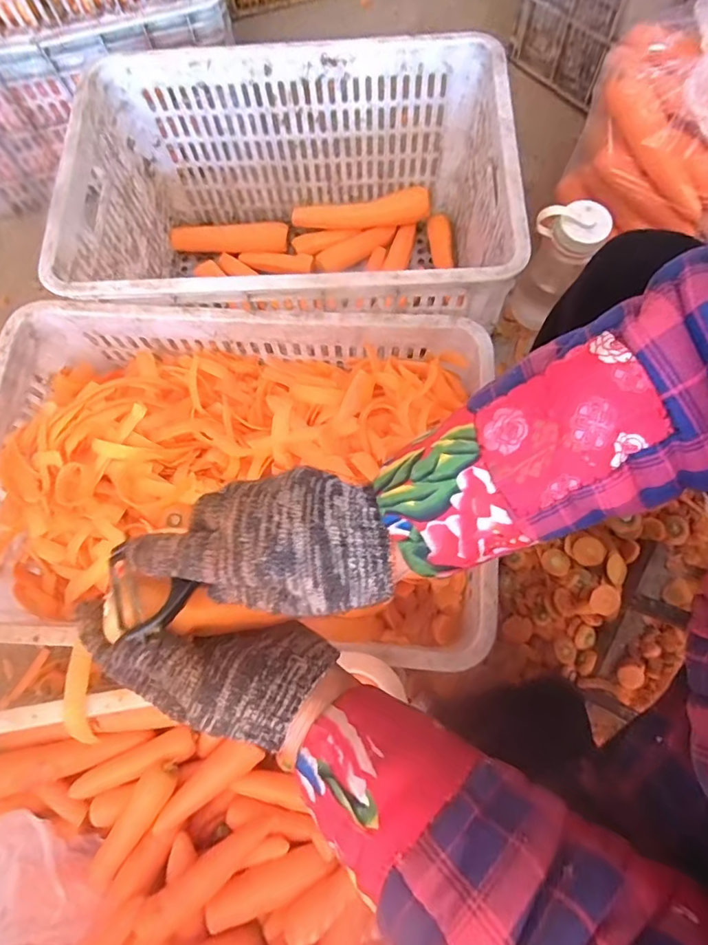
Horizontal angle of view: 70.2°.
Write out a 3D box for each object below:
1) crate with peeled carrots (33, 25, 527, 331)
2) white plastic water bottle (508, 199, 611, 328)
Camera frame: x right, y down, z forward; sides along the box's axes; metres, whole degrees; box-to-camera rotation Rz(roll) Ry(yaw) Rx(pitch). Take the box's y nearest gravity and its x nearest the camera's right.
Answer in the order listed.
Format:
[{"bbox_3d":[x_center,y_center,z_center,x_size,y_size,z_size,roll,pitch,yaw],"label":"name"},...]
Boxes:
[{"bbox_3d":[-0.075,-0.324,0.704,0.506,0.294,0.344,-1,73,2],"label":"crate with peeled carrots"},{"bbox_3d":[0.292,-0.299,0.735,0.092,0.203,0.065,37,78,12],"label":"white plastic water bottle"}]

